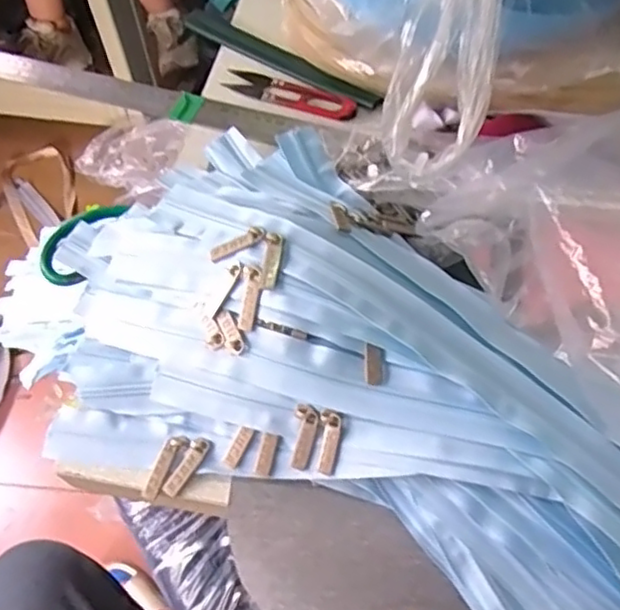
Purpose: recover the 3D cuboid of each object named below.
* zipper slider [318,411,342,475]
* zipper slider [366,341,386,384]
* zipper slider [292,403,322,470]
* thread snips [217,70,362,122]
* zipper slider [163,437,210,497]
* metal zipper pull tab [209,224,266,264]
[{"bbox_3d":[0.011,0.080,0.375,0.011,0.004,0.038,8,102,7],"label":"zipper slider"},{"bbox_3d":[0.037,0.034,0.372,0.012,0.006,0.022,7,75,-8],"label":"zipper slider"},{"bbox_3d":[-0.003,0.078,0.380,0.014,0.004,0.040,13,106,10],"label":"zipper slider"},{"bbox_3d":[-0.017,-0.179,0.554,0.119,0.012,0.034,23,65,15],"label":"thread snips"},{"bbox_3d":[-0.074,0.098,0.396,0.011,0.008,0.038,28,66,17],"label":"zipper slider"},{"bbox_3d":[-0.045,-0.038,0.403,0.037,0.004,0.011,-26,61,12],"label":"metal zipper pull tab"}]

